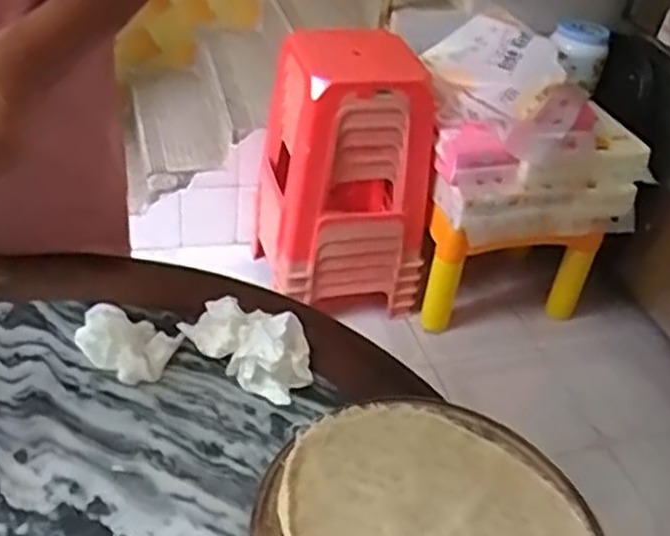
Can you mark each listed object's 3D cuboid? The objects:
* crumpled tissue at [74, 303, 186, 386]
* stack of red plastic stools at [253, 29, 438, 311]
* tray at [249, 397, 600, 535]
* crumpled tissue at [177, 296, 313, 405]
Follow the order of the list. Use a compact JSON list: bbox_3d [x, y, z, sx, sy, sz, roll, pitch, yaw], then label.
[{"bbox_3d":[-0.195,0.066,0.680,0.090,0.030,0.063,19,40,14],"label":"crumpled tissue"},{"bbox_3d":[0.027,-0.251,1.895,0.379,0.668,0.379,-5,40,-15],"label":"stack of red plastic stools"},{"bbox_3d":[0.077,0.202,0.579,0.260,0.018,0.255,5,39,-4],"label":"tray"},{"bbox_3d":[-0.074,0.065,0.688,0.076,0.045,0.117,-26,49,-35],"label":"crumpled tissue"}]

